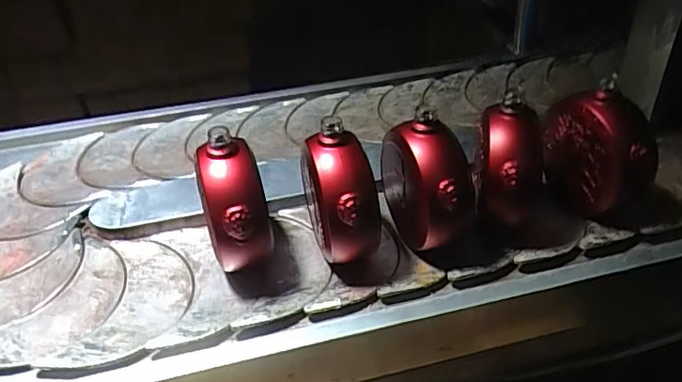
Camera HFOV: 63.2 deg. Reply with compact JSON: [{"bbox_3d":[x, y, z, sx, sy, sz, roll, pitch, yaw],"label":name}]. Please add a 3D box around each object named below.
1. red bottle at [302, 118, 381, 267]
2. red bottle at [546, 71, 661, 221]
[{"bbox_3d":[0.001,0.004,0.590,0.074,0.153,0.110,-8,31,-3],"label":"red bottle"},{"bbox_3d":[0.289,-0.047,0.627,0.060,0.150,0.108,-17,33,-17],"label":"red bottle"}]

